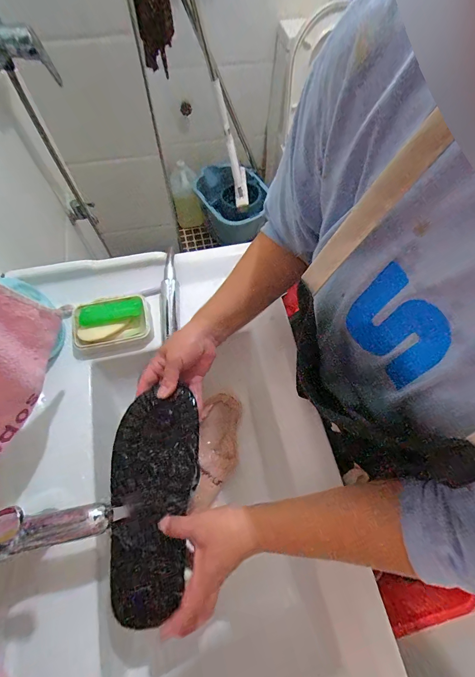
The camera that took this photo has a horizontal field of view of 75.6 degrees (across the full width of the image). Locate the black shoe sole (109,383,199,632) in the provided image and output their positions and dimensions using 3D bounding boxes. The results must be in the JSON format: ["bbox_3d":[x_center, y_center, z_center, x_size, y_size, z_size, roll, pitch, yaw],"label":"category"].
[{"bbox_3d":[-0.098,0.190,0.374,0.101,0.009,0.245,1,68,-15],"label":"black shoe sole"}]

